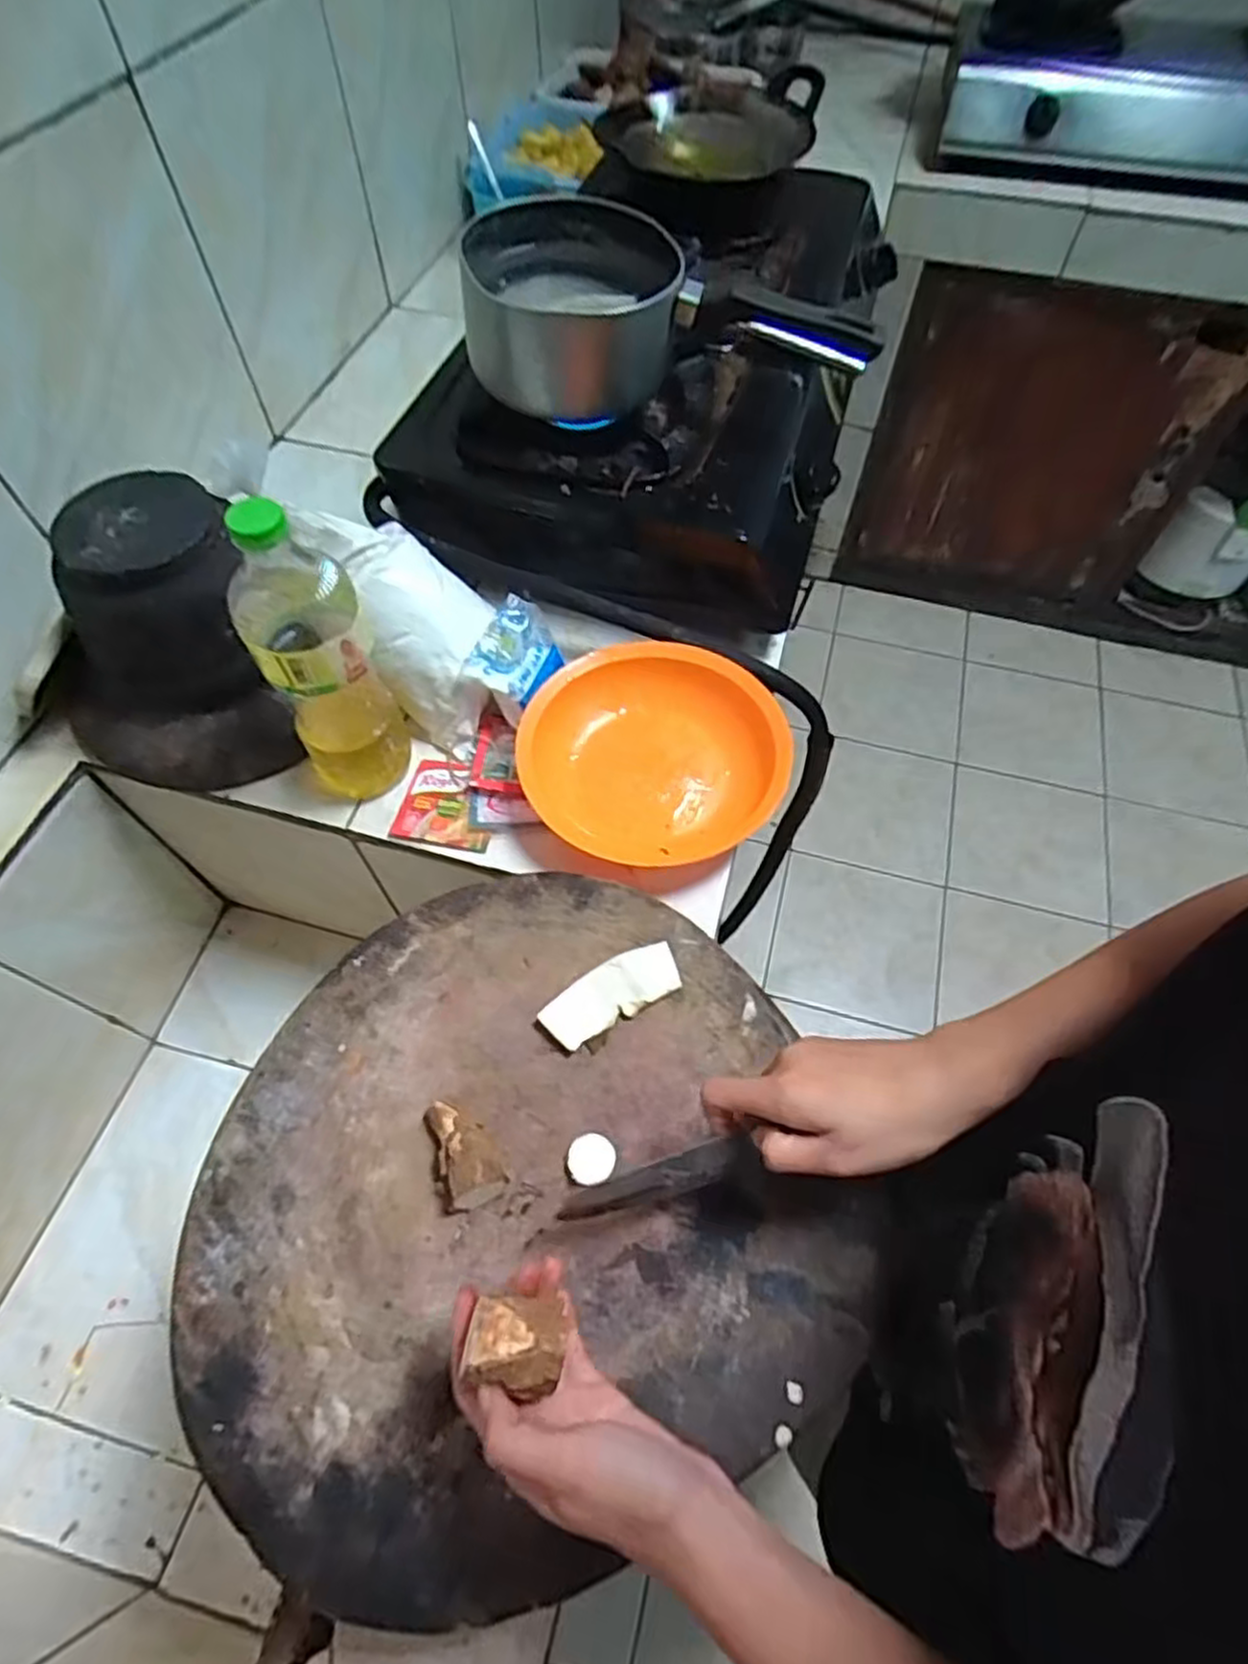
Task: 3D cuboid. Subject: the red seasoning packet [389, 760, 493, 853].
[{"bbox_3d":[-0.137,-0.023,0.601,0.077,0.009,0.074,11,60,6],"label":"red seasoning packet"}]

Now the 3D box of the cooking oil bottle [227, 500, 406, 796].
[{"bbox_3d":[-0.206,-0.115,0.514,0.072,0.234,0.064,-23,62,-14],"label":"cooking oil bottle"}]

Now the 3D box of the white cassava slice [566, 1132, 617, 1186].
[{"bbox_3d":[-0.018,0.182,0.424,0.026,0.011,0.026,0,59,-1],"label":"white cassava slice"}]

